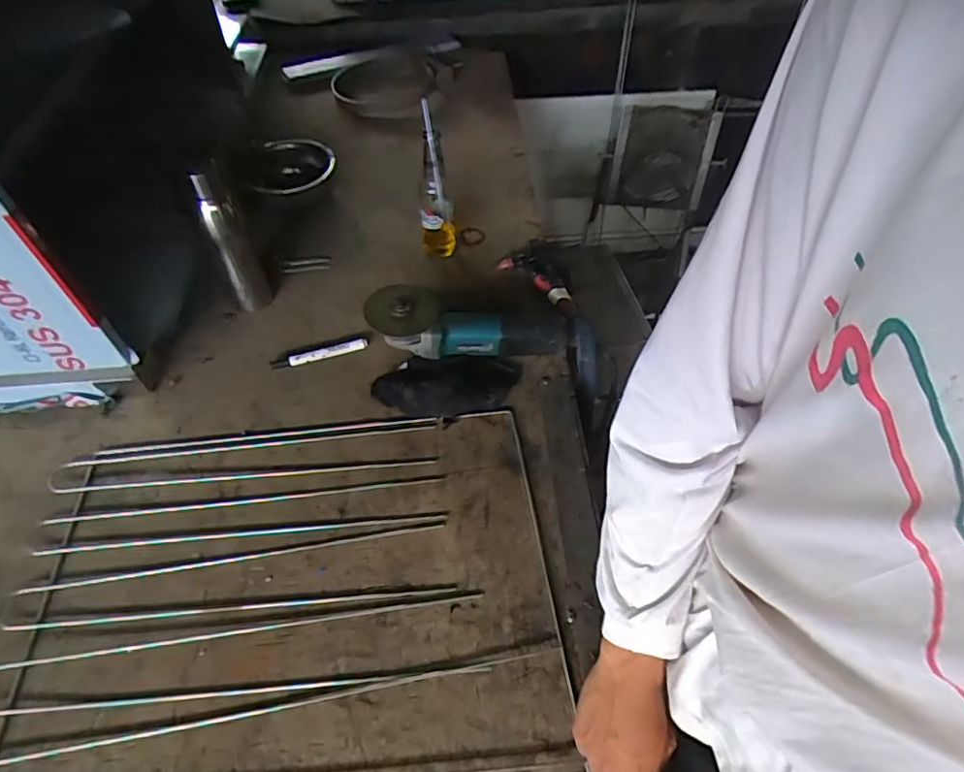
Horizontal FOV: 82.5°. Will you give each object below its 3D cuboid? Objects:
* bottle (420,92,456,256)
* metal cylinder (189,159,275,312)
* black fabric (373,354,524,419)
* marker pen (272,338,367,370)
[{"bbox_3d":[-0.074,-0.318,0.887,0.055,0.240,0.050,-2,52,-3],"label":"bottle"},{"bbox_3d":[-0.366,-0.211,0.807,0.059,0.223,0.049,-23,56,-18],"label":"metal cylinder"},{"bbox_3d":[-0.048,-0.003,0.770,0.202,0.032,0.096,-4,52,-5],"label":"black fabric"},{"bbox_3d":[-0.241,-0.049,0.818,0.140,0.016,0.017,-15,54,-12],"label":"marker pen"}]

